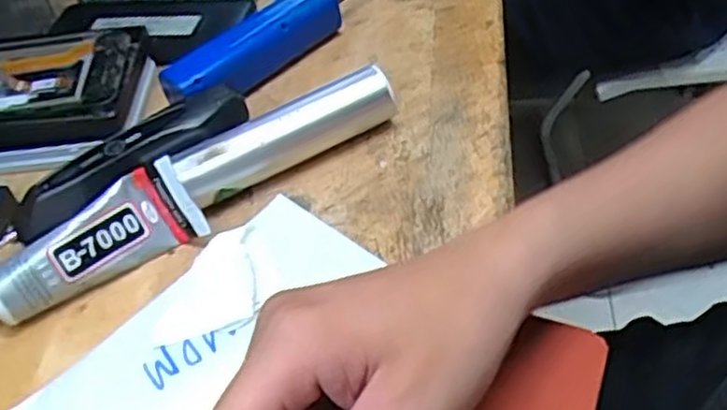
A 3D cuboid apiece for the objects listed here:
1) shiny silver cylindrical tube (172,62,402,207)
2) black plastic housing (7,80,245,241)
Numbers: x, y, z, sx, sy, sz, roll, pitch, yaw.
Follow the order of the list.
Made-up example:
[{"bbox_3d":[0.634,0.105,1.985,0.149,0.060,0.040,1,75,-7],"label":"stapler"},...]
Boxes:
[{"bbox_3d":[-0.043,-0.042,0.420,0.130,0.028,0.025,-26,50,-17],"label":"shiny silver cylindrical tube"},{"bbox_3d":[-0.130,-0.028,0.413,0.143,0.018,0.029,-32,49,-19],"label":"black plastic housing"}]

